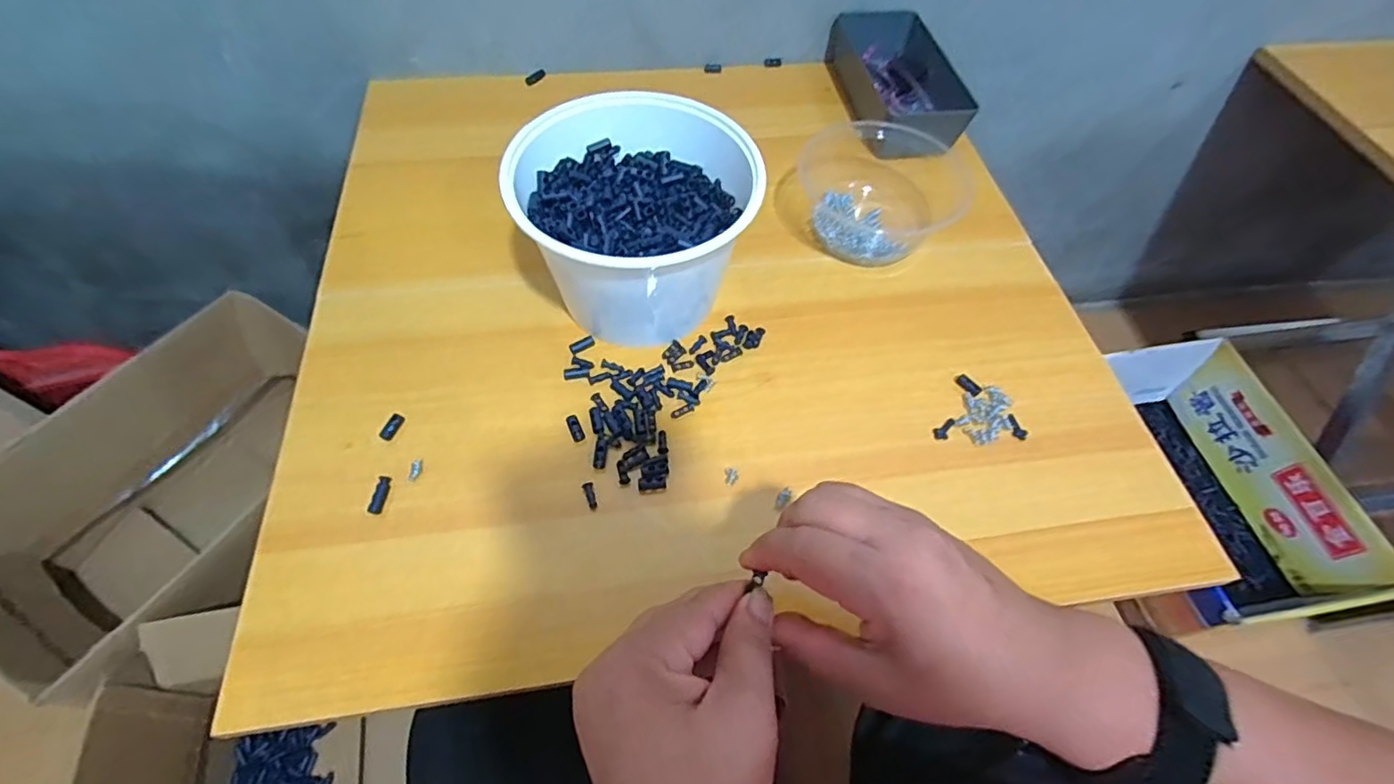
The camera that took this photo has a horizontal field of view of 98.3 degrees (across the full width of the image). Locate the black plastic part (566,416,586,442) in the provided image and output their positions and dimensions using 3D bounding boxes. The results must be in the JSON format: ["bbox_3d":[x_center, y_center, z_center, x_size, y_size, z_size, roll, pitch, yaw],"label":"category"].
[{"bbox_3d":[-0.083,0.024,0.413,0.008,0.004,0.021,-20,61,-14],"label":"black plastic part"}]

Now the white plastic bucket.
[{"bbox_3d":[-0.046,-0.126,0.445,0.159,0.114,0.154,1,58,-2],"label":"white plastic bucket"}]

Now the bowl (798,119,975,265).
[{"bbox_3d":[0.164,-0.190,0.532,0.159,0.051,0.178,27,60,14],"label":"bowl"}]

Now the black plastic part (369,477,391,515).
[{"bbox_3d":[-0.200,0.065,0.382,0.007,0.005,0.024,6,58,2],"label":"black plastic part"}]

